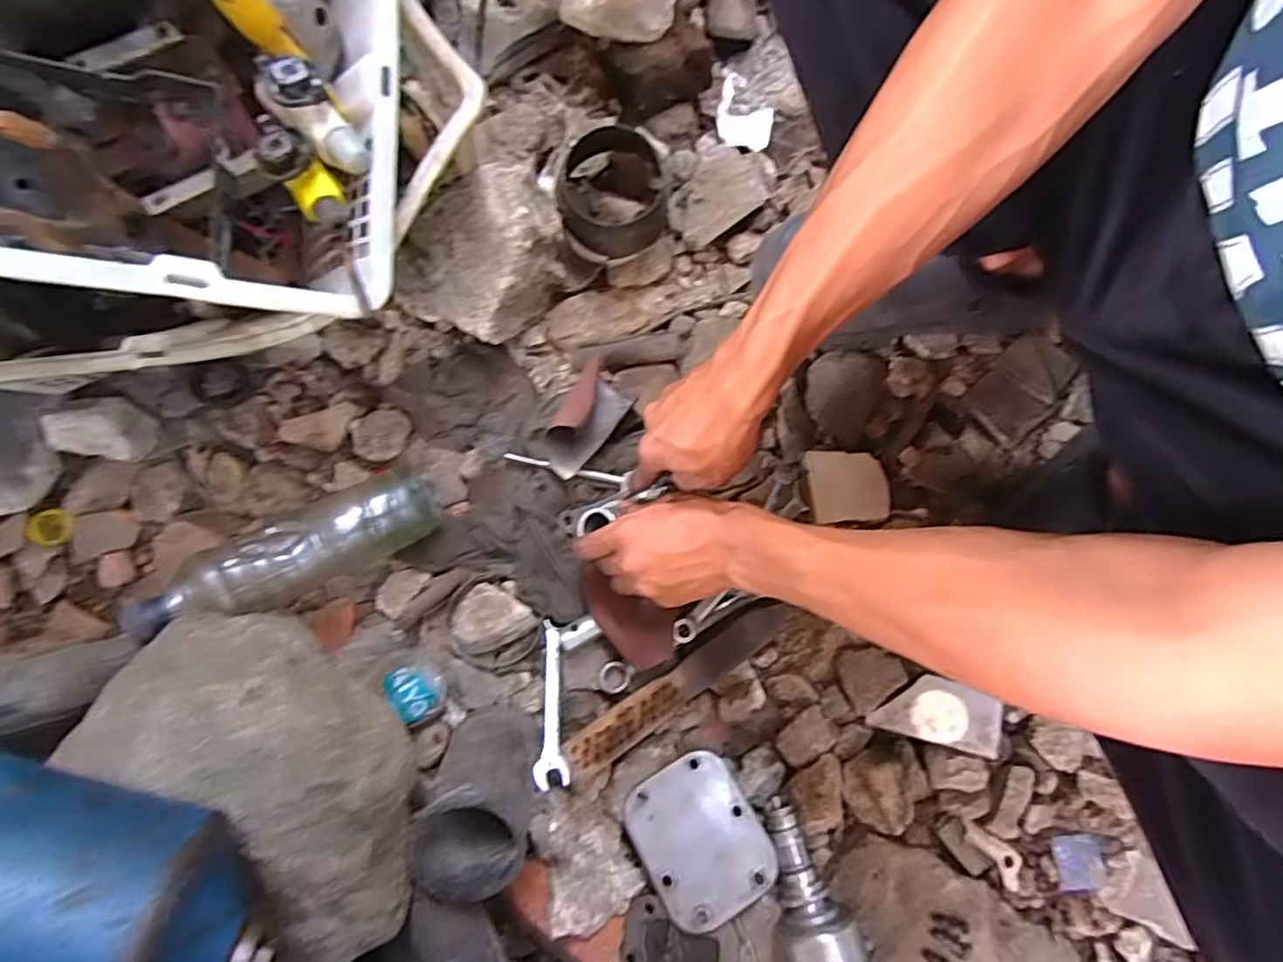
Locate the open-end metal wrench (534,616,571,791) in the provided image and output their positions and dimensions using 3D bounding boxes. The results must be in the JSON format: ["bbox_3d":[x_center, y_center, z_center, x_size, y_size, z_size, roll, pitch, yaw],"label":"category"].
[{"bbox_3d":[-0.074,0.182,0.547,0.026,0.010,0.131,-3,57,-2],"label":"open-end metal wrench"}]

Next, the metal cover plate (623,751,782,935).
[{"bbox_3d":[0.045,0.281,0.523,0.094,0.008,0.112,-33,65,-4],"label":"metal cover plate"}]

